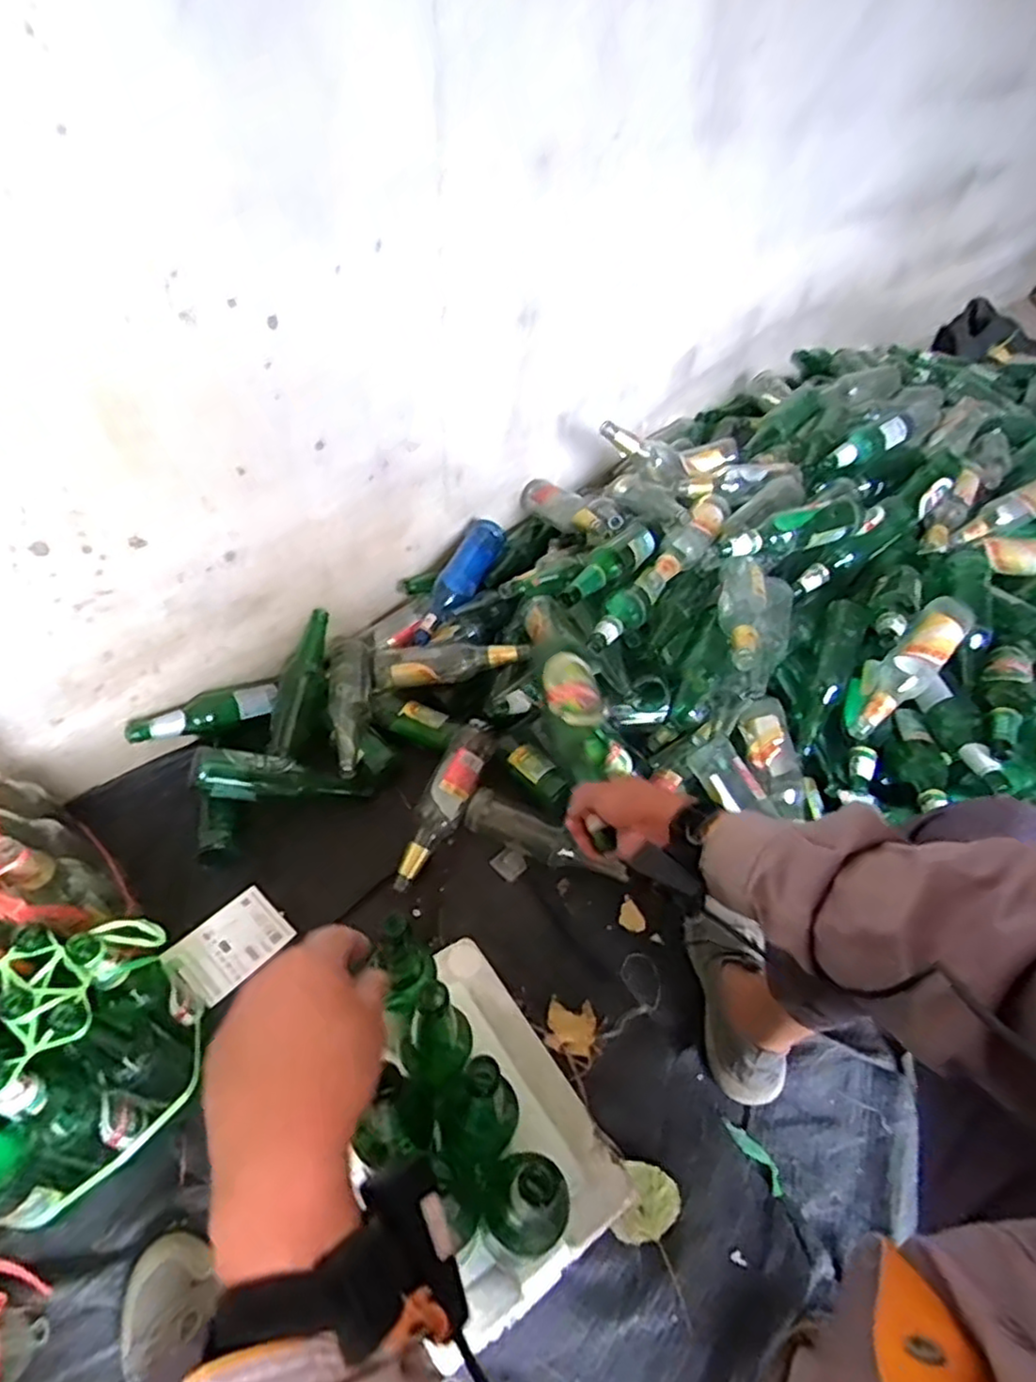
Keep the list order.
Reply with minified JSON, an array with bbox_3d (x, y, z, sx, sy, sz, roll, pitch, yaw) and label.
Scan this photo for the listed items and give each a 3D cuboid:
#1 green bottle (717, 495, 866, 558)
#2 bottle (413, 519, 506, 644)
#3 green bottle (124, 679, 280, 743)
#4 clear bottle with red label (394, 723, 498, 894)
[{"bbox_3d":[0.448,-0.268,1.108,0.282,0.074,0.084,-20,54,-20],"label":"green bottle"},{"bbox_3d":[-0.107,-0.191,1.214,0.074,0.063,0.269,22,65,14],"label":"bottle"},{"bbox_3d":[-0.480,0.040,1.064,0.222,0.060,0.058,-20,53,-37],"label":"green bottle"},{"bbox_3d":[-0.113,0.174,1.048,0.072,0.082,0.270,22,69,13],"label":"clear bottle with red label"}]

